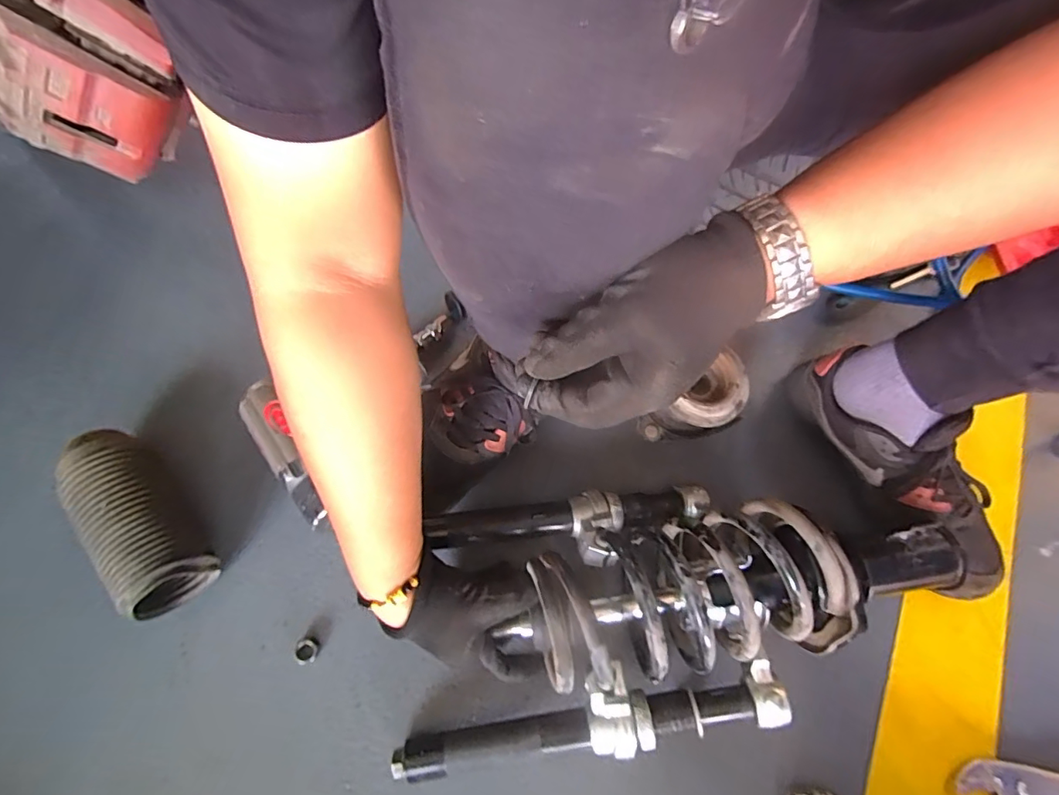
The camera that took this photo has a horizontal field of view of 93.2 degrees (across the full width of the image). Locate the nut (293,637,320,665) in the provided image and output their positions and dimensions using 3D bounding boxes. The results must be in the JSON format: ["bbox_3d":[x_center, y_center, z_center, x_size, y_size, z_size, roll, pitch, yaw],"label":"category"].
[{"bbox_3d":[-0.200,0.226,0.446,0.022,0.012,0.021,-8,65,-8],"label":"nut"}]

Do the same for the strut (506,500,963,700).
[{"bbox_3d":[0.185,0.161,0.439,0.393,0.104,0.122,-7,65,-7],"label":"strut"}]

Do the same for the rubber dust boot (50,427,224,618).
[{"bbox_3d":[-0.345,0.101,0.437,0.071,0.063,0.173,-31,85,-17],"label":"rubber dust boot"}]

